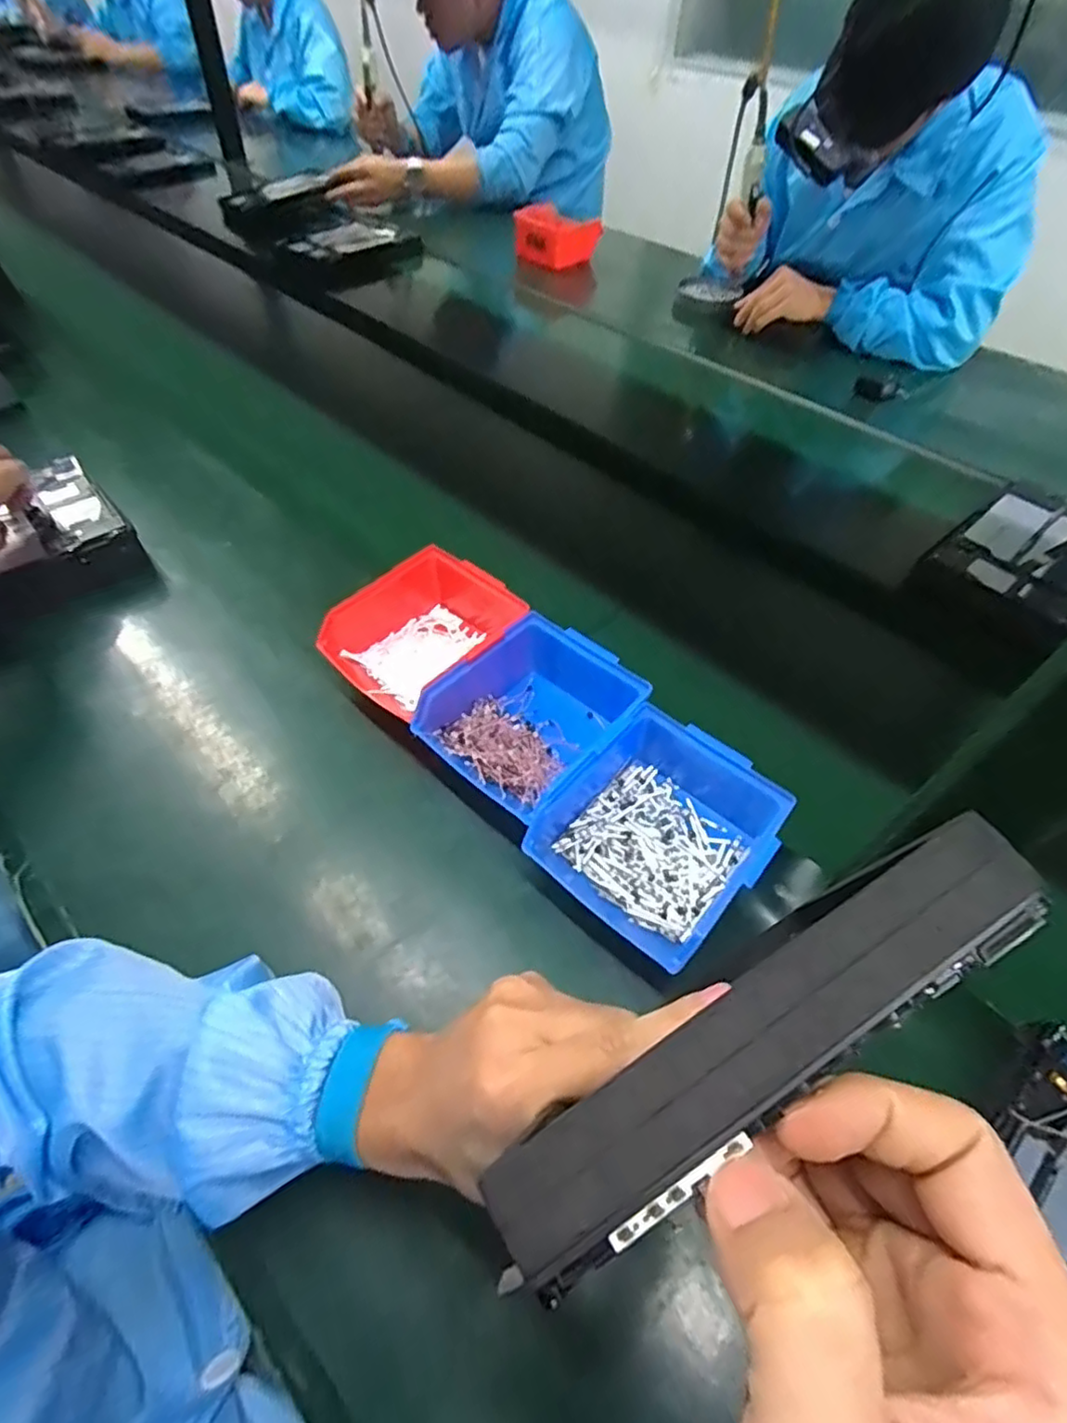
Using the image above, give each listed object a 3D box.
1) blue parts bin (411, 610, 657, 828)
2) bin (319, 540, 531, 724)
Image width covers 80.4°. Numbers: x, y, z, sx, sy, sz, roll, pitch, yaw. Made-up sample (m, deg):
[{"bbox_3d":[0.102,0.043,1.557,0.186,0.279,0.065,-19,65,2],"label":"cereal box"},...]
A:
[{"bbox_3d":[0.004,0.003,0.474,0.124,0.061,0.146,38,59,24],"label":"blue parts bin"},{"bbox_3d":[-0.072,-0.066,0.535,0.181,0.074,0.119,-36,62,-27],"label":"bin"}]

